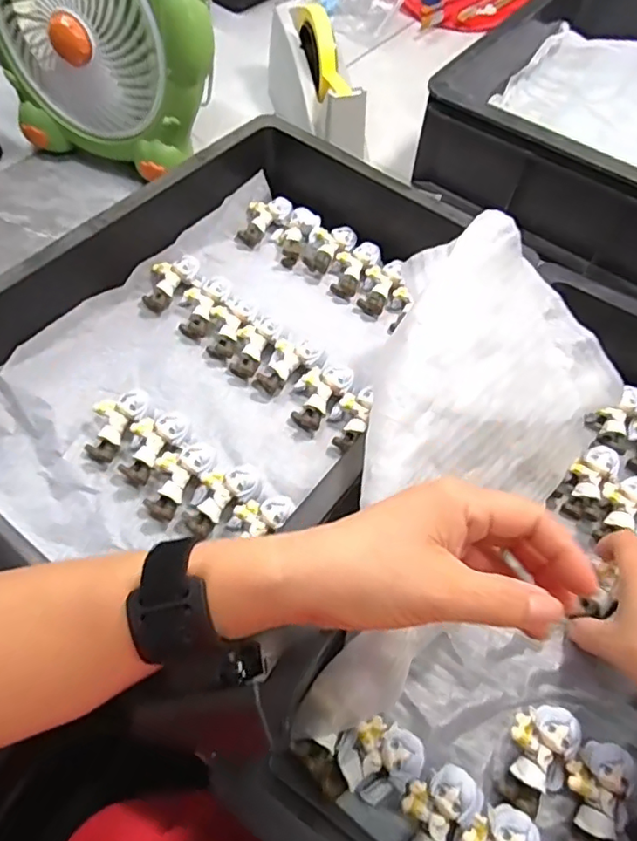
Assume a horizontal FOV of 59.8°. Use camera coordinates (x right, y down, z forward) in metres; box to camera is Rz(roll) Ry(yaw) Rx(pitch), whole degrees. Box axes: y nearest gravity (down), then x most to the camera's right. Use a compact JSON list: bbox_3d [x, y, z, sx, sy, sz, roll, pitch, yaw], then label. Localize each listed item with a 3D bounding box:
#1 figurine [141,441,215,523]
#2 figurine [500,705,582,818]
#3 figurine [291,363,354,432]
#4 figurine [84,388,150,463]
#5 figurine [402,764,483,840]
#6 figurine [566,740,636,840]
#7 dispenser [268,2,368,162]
[{"bbox_3d":[-0.109,0.044,0.428,0.036,0.028,0.065,33,63,15],"label":"figurine"},{"bbox_3d":[0.139,0.212,0.348,0.038,0.020,0.063,24,61,11],"label":"figurine"},{"bbox_3d":[0.001,-0.025,0.473,0.039,0.023,0.062,38,64,18],"label":"figurine"},{"bbox_3d":[-0.163,0.002,0.442,0.032,0.015,0.064,28,83,13],"label":"figurine"},{"bbox_3d":[0.067,0.231,0.316,0.039,0.025,0.061,31,63,15],"label":"figurine"},{"bbox_3d":[0.169,0.231,0.339,0.034,0.023,0.064,20,60,8],"label":"figurine"},{"bbox_3d":[-0.005,-0.398,0.651,0.064,0.123,0.208,-17,62,-13],"label":"dispenser"}]

